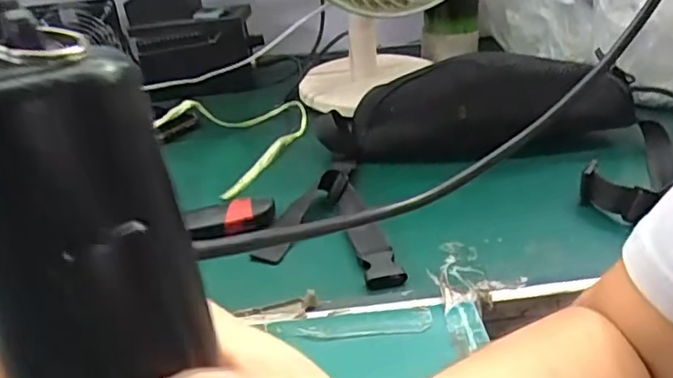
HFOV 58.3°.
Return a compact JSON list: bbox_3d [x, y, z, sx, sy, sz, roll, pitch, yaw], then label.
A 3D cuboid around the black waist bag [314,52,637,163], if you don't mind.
[{"bbox_3d":[0.138,-0.087,0.615,0.309,0.088,0.085,-5,30,-4],"label":"black waist bag"}]

